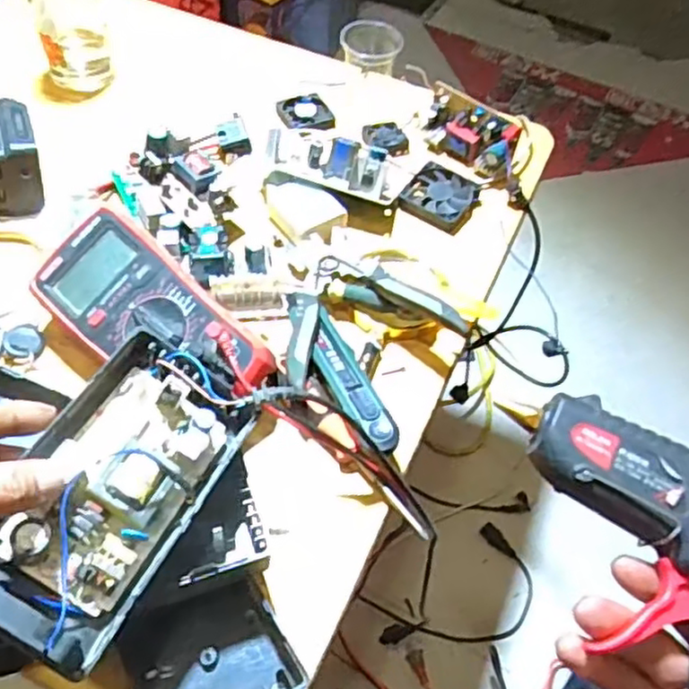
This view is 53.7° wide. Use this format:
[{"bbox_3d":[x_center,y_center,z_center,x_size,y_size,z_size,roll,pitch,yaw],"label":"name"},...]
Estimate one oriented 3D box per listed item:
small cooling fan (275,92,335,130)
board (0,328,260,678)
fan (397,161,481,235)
[{"bbox_3d":[-0.041,-0.243,0.711,0.054,0.012,0.049,-14,57,-15],"label":"small cooling fan"},{"bbox_3d":[-0.120,0.078,0.361,0.084,0.057,0.171,17,51,8],"label":"board"},{"bbox_3d":[0.090,-0.140,0.642,0.064,0.016,0.061,30,57,16],"label":"fan"}]

